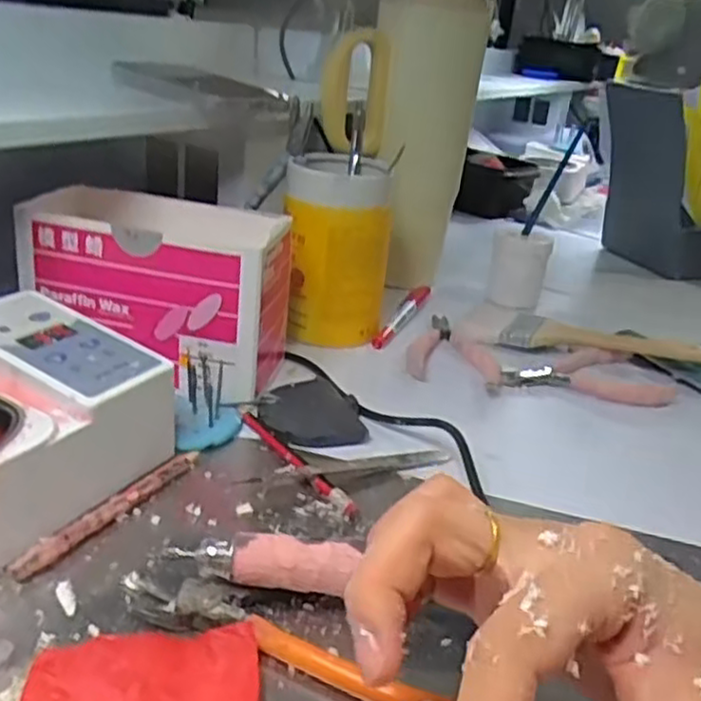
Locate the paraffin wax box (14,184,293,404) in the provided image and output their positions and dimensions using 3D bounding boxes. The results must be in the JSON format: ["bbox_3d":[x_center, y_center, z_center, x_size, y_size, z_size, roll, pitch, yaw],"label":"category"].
[{"bbox_3d":[-0.120,-0.041,0.478,0.165,0.102,0.089,11,25,8],"label":"paraffin wax box"}]

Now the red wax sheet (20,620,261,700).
[{"bbox_3d":[-0.073,0.122,0.259,0.079,0.008,0.051,3,25,-8],"label":"red wax sheet"}]

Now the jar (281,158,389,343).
[{"bbox_3d":[-0.010,-0.080,0.562,0.077,0.127,0.079,6,25,-3],"label":"jar"}]

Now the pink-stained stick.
[{"bbox_3d":[-0.112,0.075,0.347,0.010,0.009,0.113,19,27,23],"label":"pink-stained stick"}]

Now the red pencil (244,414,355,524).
[{"bbox_3d":[-0.031,0.060,0.403,0.008,0.005,0.110,-12,31,-36],"label":"red pencil"}]

